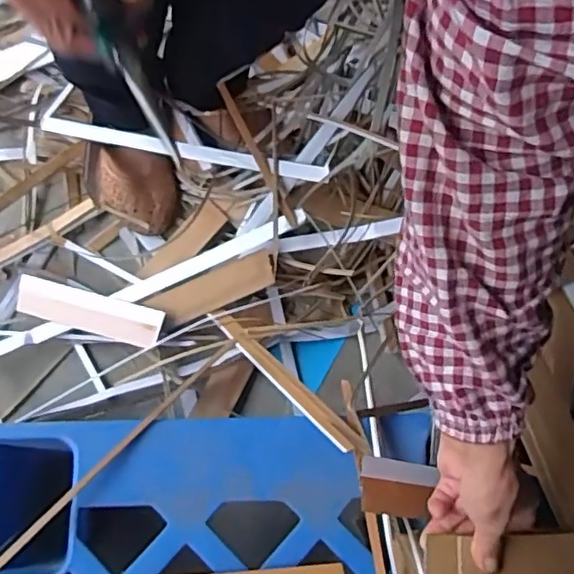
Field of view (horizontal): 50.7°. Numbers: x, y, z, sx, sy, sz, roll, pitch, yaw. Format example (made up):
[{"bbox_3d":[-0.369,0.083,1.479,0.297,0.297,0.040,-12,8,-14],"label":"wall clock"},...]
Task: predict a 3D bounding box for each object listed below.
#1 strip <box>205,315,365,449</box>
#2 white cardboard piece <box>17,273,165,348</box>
[{"bbox_3d":[-0.005,0.087,0.587,0.020,0.014,0.205,-43,61,-13],"label":"strip"},{"bbox_3d":[-0.226,0.027,0.693,0.178,0.011,0.045,13,71,12],"label":"white cardboard piece"}]

